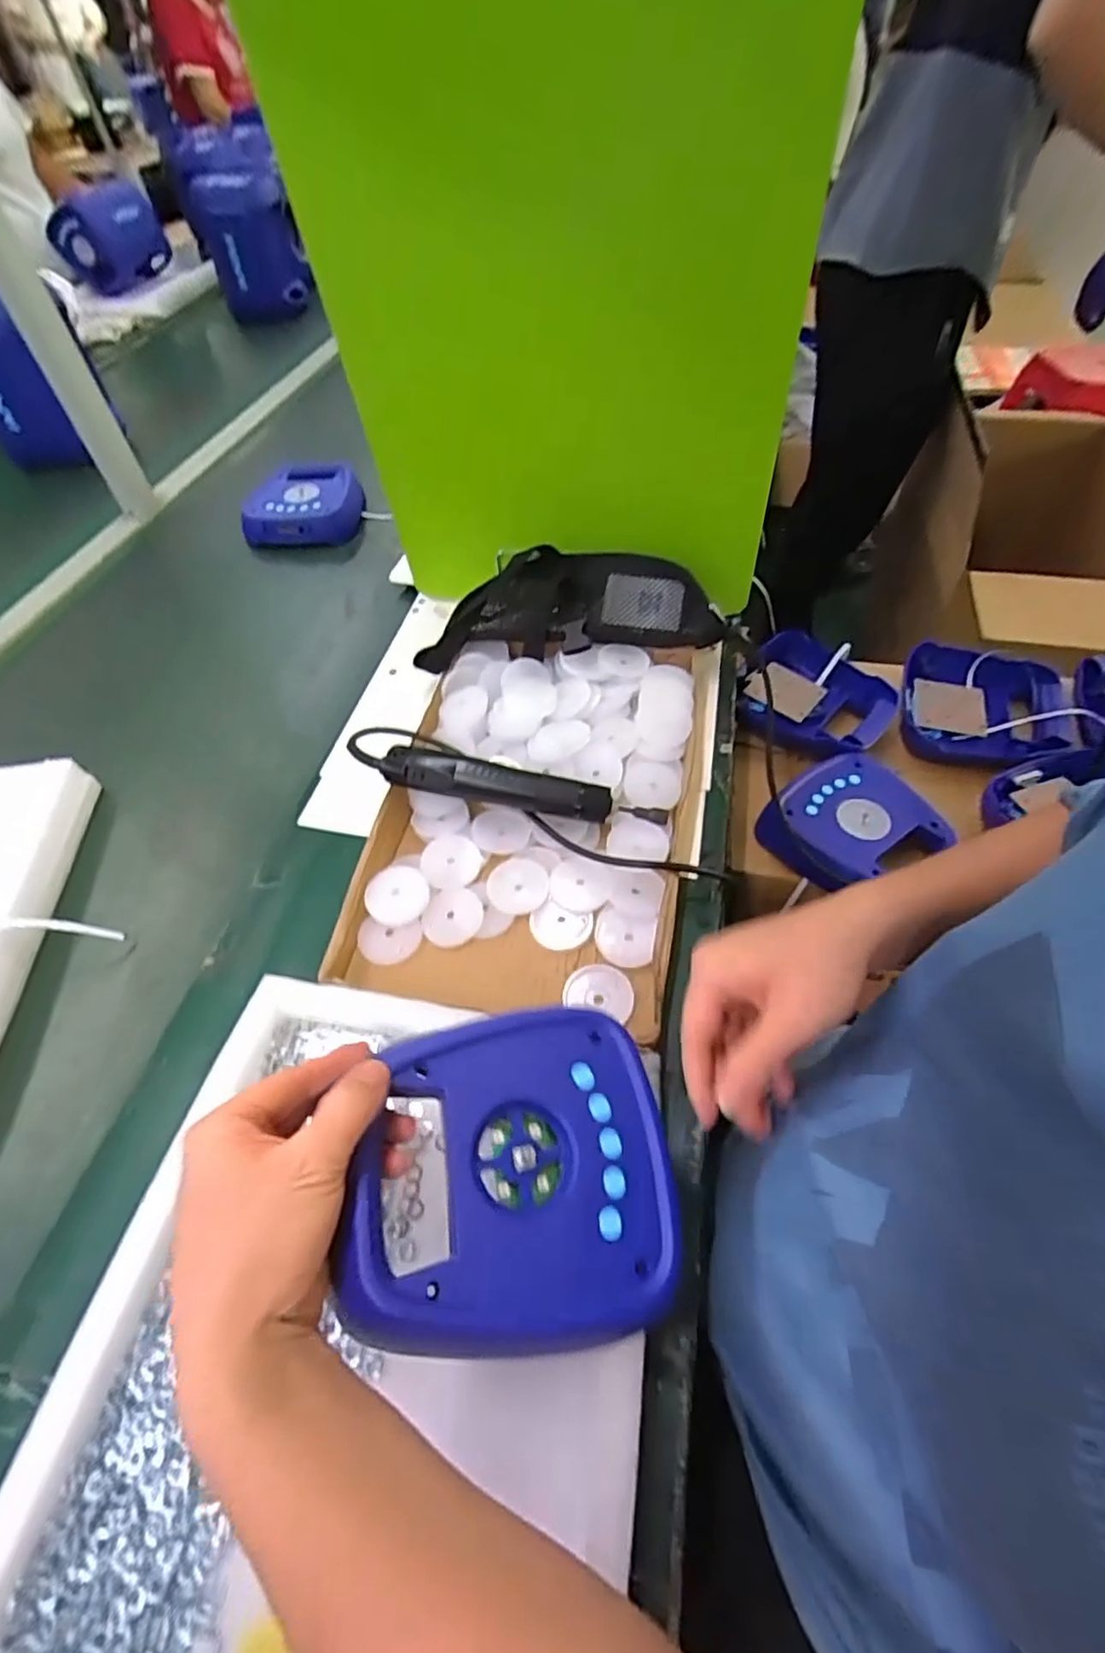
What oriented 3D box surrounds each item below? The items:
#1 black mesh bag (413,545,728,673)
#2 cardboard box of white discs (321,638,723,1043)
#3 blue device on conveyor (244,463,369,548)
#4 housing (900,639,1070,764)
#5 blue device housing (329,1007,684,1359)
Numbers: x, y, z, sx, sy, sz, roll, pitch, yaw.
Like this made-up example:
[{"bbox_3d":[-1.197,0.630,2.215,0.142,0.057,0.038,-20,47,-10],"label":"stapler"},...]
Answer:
[{"bbox_3d":[0.019,-0.219,0.663,0.311,0.077,0.105,2,54,6],"label":"black mesh bag"},{"bbox_3d":[-0.007,-0.028,0.575,0.274,0.053,0.390,9,55,11],"label":"cardboard box of white discs"},{"bbox_3d":[-0.361,-0.484,0.948,0.165,0.043,0.161,-4,54,2],"label":"blue device on conveyor"},{"bbox_3d":[0.515,-0.146,0.767,0.173,0.052,0.150,11,55,12],"label":"housing"},{"bbox_3d":[-0.022,0.179,0.339,0.165,0.038,0.151,1,55,-16],"label":"blue device housing"}]

